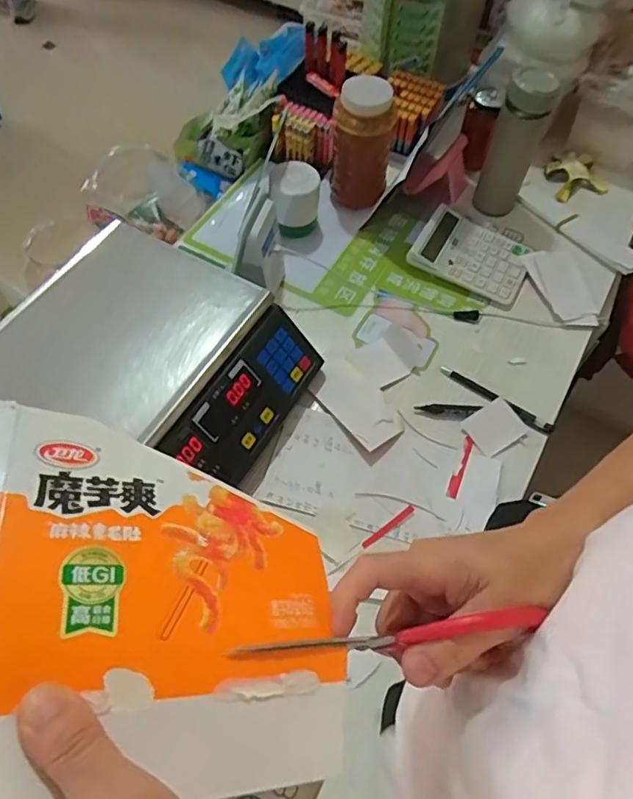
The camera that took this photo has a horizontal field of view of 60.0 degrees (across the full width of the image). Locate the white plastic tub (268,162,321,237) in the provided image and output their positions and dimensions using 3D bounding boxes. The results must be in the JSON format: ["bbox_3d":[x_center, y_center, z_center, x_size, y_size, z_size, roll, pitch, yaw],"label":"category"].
[{"bbox_3d":[-0.031,-0.295,0.812,0.070,0.085,0.061,1,60,0],"label":"white plastic tub"}]

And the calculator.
[{"bbox_3d":[0.233,-0.220,0.804,0.156,0.039,0.133,26,63,13],"label":"calculator"}]

